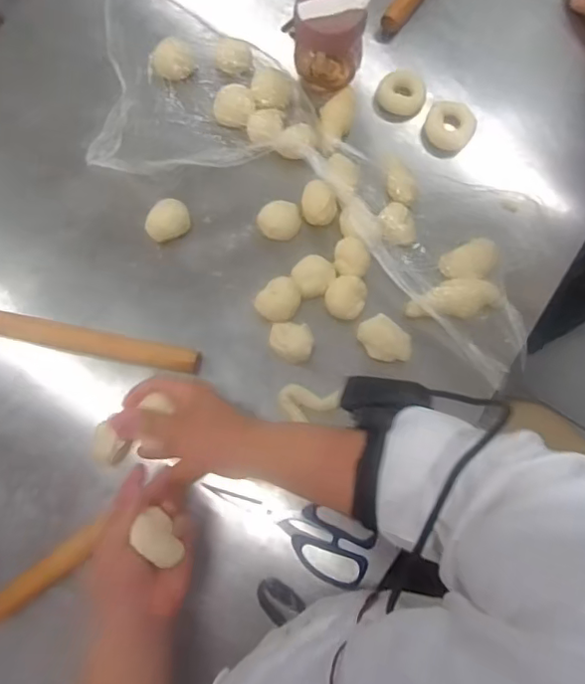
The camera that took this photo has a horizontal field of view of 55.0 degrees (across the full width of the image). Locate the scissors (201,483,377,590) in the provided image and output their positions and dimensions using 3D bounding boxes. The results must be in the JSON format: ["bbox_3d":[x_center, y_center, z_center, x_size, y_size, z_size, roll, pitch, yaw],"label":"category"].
[{"bbox_3d":[-0.006,0.191,0.585,0.180,0.009,0.064,25,77,8],"label":"scissors"}]

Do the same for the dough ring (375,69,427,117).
[{"bbox_3d":[0.136,-0.310,0.705,0.060,0.028,0.051,11,75,4],"label":"dough ring"}]

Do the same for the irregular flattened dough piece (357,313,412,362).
[{"bbox_3d":[0.103,0.001,0.631,0.060,0.040,0.043,36,79,10],"label":"irregular flattened dough piece"}]

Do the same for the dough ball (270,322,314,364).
[{"bbox_3d":[-0.001,0.002,0.633,0.048,0.039,0.045,0,75,1],"label":"dough ball"}]

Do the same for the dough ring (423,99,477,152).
[{"bbox_3d":[0.197,-0.269,0.706,0.060,0.021,0.060,0,75,1],"label":"dough ring"}]

